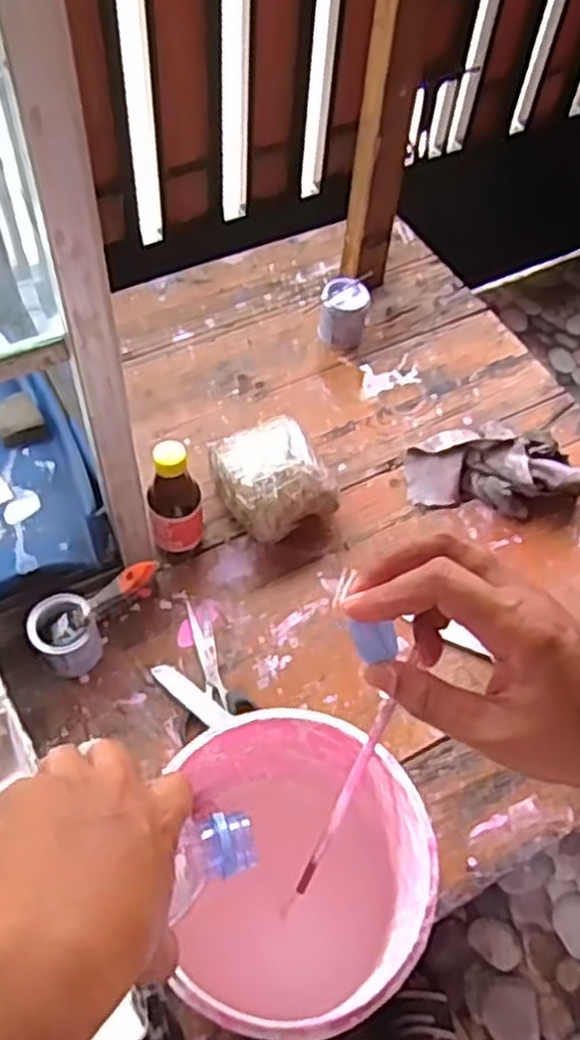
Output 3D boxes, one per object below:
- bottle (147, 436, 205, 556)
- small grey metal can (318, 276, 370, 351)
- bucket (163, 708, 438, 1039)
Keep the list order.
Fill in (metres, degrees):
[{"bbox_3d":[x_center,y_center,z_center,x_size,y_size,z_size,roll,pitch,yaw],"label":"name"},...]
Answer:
[{"bbox_3d":[-0.110,-0.018,0.762,0.050,0.142,0.045,0,57,-4],"label":"bottle"},{"bbox_3d":[0.065,-0.252,0.977,0.057,0.070,0.066,10,57,3],"label":"small grey metal can"},{"bbox_3d":[0.004,0.254,0.556,0.155,0.178,0.179,8,57,1],"label":"bucket"}]

